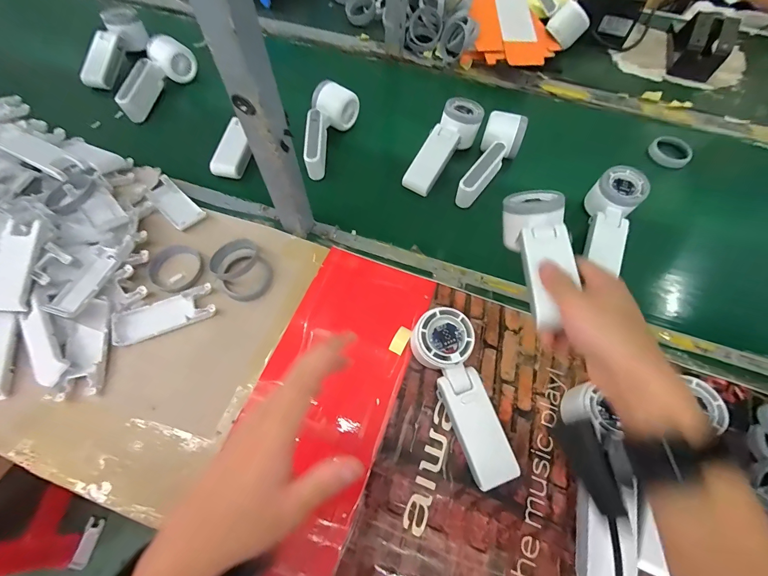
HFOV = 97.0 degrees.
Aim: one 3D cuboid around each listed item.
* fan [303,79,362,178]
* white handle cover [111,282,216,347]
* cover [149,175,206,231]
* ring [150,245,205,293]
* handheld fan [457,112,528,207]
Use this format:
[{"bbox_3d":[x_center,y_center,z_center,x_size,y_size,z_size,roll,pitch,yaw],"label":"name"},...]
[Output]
[{"bbox_3d":[-0.094,-0.242,0.517,0.058,0.060,0.147,20,65,8],"label":"fan"},{"bbox_3d":[-0.247,0.028,0.381,0.104,0.009,0.043,-21,66,-11],"label":"white handle cover"},{"bbox_3d":[-0.284,-0.115,0.457,0.107,0.014,0.039,40,70,16],"label":"cover"},{"bbox_3d":[-0.247,-0.024,0.408,0.059,0.015,0.059,1,64,-1],"label":"ring"},{"bbox_3d":[0.155,-0.183,0.487,0.055,0.055,0.146,24,66,10],"label":"handheld fan"}]

